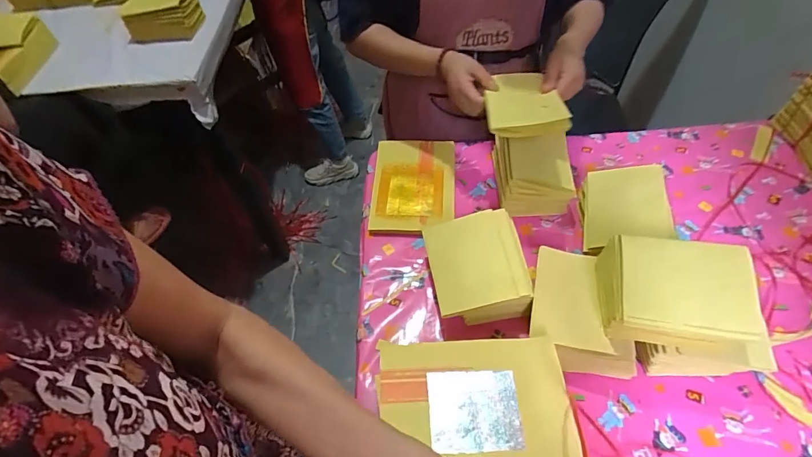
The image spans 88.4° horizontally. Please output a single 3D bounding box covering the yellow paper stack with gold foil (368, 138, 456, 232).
[{"bbox_3d":[0.015,-0.087,0.831,0.159,0.027,0.237,4,57,1],"label":"yellow paper stack with gold foil"}]

